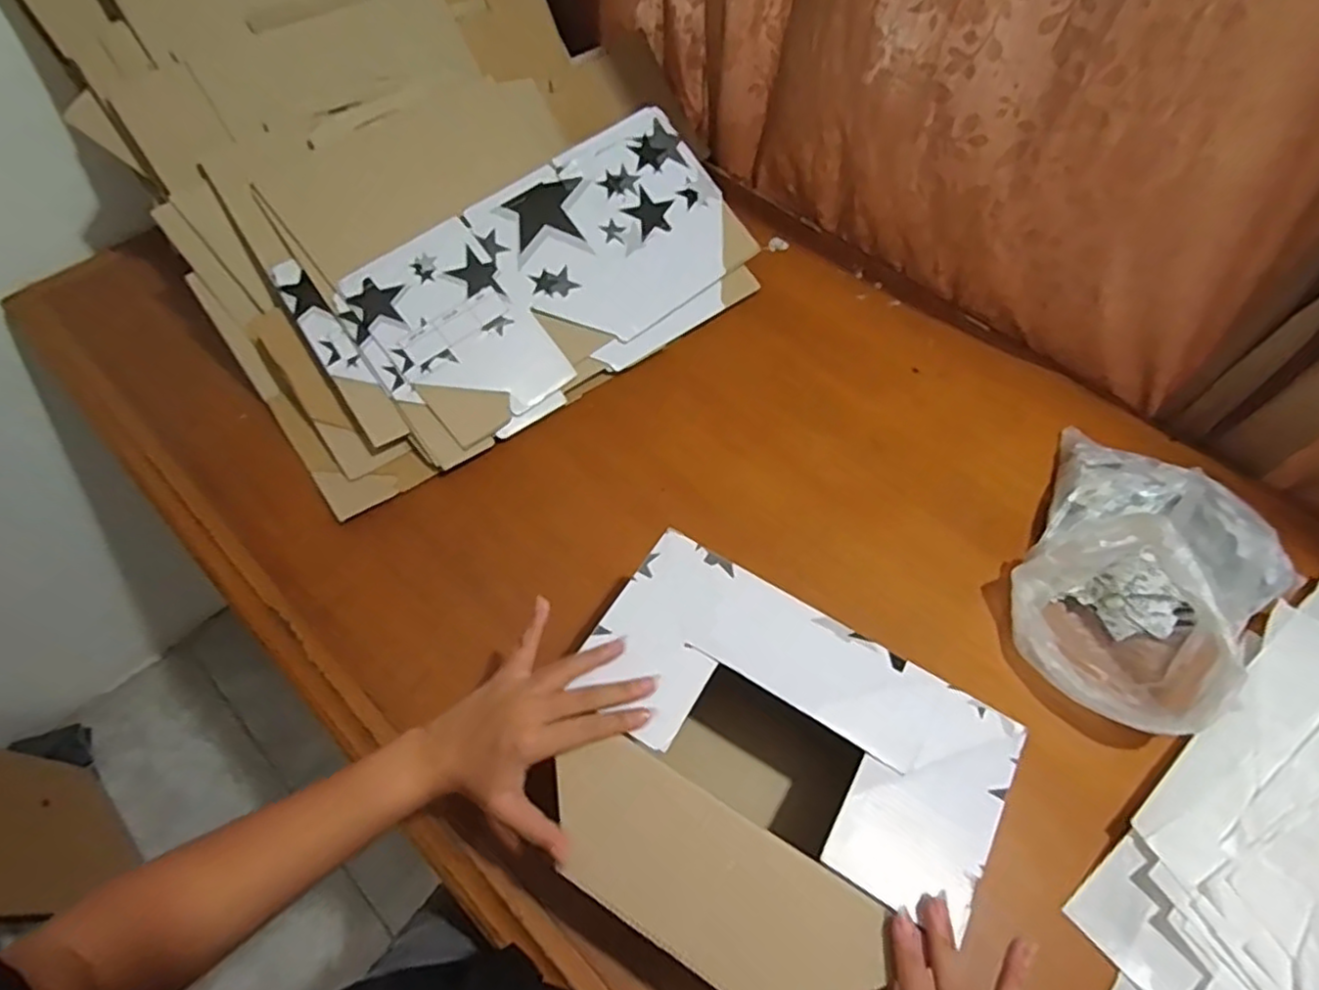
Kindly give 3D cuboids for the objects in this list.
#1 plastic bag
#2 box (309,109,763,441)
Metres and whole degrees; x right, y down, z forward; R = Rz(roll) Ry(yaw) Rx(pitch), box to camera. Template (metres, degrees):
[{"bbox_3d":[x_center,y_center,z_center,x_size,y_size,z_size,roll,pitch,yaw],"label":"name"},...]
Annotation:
[{"bbox_3d":[0.425,0.059,0.566,0.200,0.098,0.273,32,61,19],"label":"plastic bag"},{"bbox_3d":[-0.106,-0.223,0.719,0.454,0.017,0.225,-39,96,-18],"label":"box"}]

